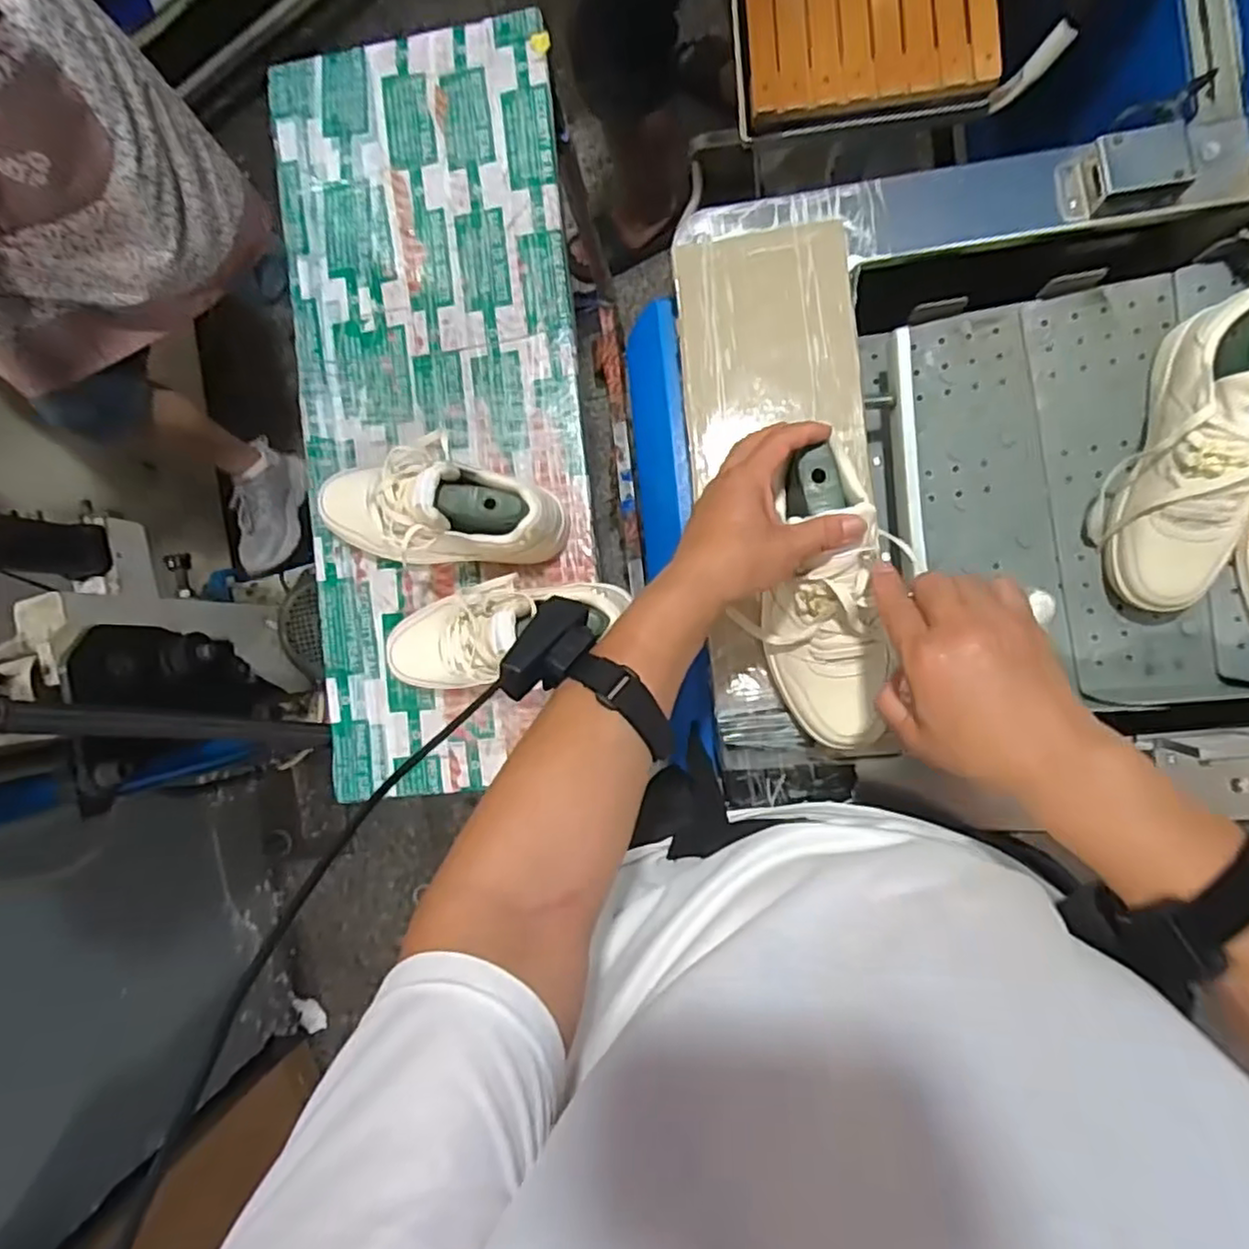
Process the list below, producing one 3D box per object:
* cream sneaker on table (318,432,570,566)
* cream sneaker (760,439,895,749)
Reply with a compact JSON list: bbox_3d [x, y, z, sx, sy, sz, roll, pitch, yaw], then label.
[{"bbox_3d":[-0.196,-0.118,0.690,0.261,0.127,0.117,14,91,7],"label":"cream sneaker on table"},{"bbox_3d":[0.157,-0.015,0.546,0.084,0.084,0.234,-4,104,7],"label":"cream sneaker"}]

